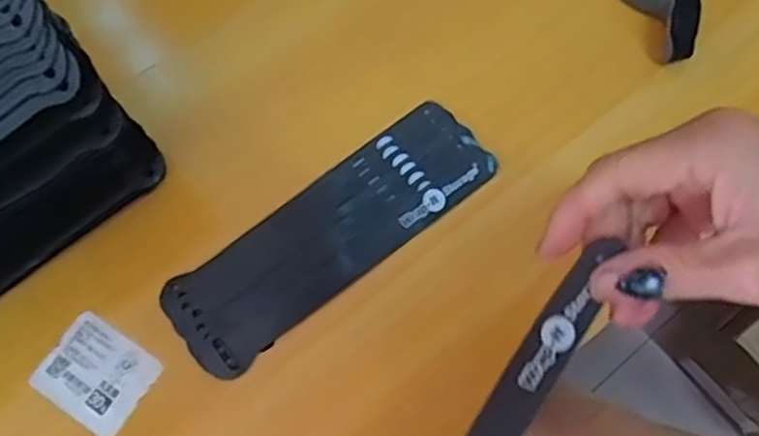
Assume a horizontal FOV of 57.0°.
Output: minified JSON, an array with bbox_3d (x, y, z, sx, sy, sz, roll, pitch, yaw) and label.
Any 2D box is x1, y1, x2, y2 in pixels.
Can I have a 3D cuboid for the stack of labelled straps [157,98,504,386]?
[{"bbox_3d":[-0.027,0.008,0.408,0.199,0.014,0.062,-36,75,-10],"label":"stack of labelled straps"}]

